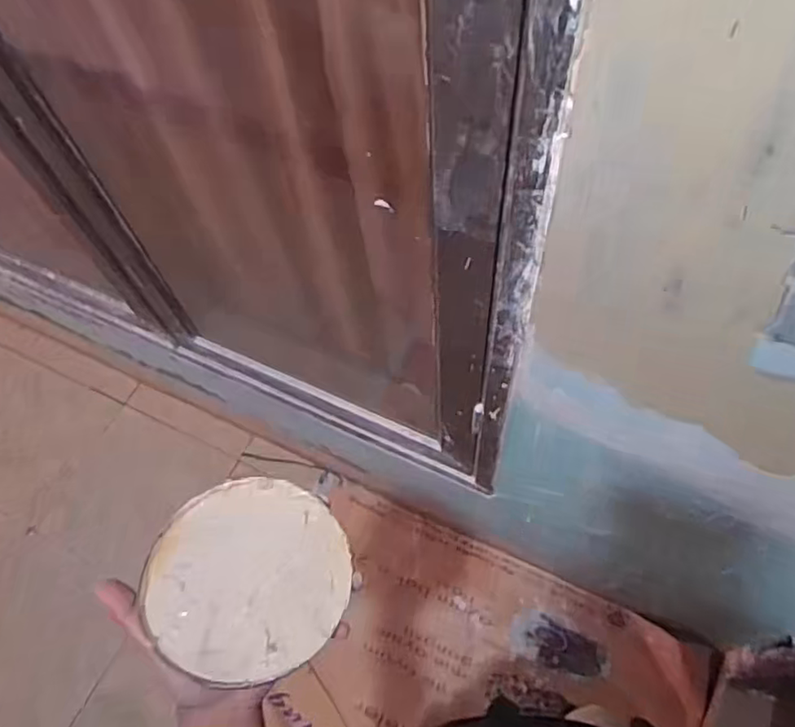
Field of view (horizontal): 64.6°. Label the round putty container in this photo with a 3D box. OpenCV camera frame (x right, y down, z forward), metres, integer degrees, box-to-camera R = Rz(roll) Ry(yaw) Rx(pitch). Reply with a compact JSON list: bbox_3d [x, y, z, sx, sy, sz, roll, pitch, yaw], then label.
[{"bbox_3d":[-0.109,0.151,0.458,0.148,0.021,0.137,-2,62,3],"label":"round putty container"}]

